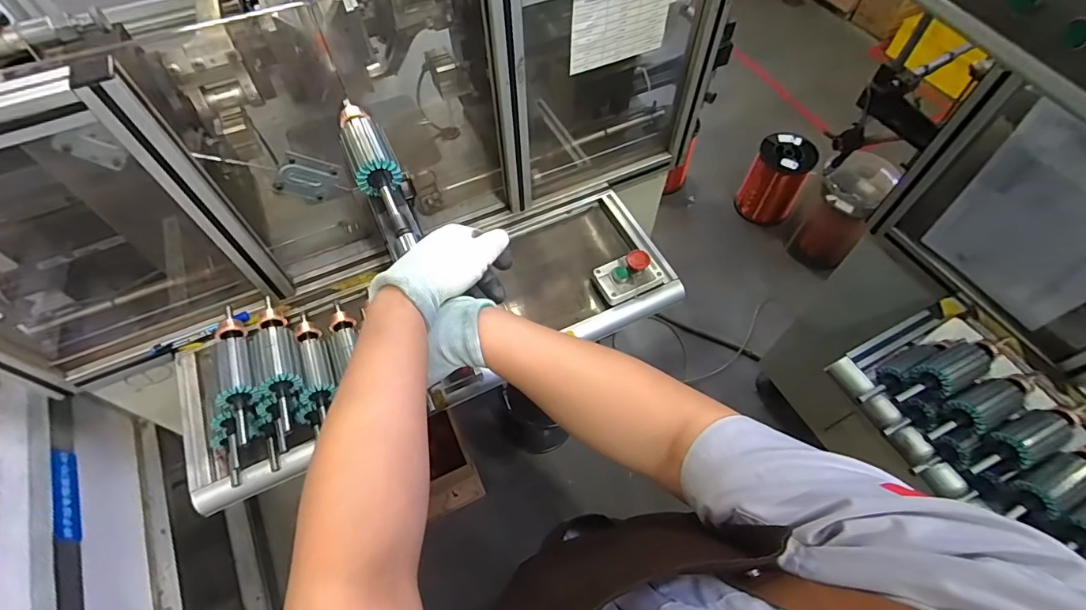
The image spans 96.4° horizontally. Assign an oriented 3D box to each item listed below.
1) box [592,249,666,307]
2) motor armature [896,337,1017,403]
[{"bbox_3d":[0.146,-0.052,0.810,0.113,0.061,0.072,-18,60,-9],"label":"box"},{"bbox_3d":[0.596,0.086,0.695,0.187,0.042,0.046,-23,61,-12],"label":"motor armature"}]

